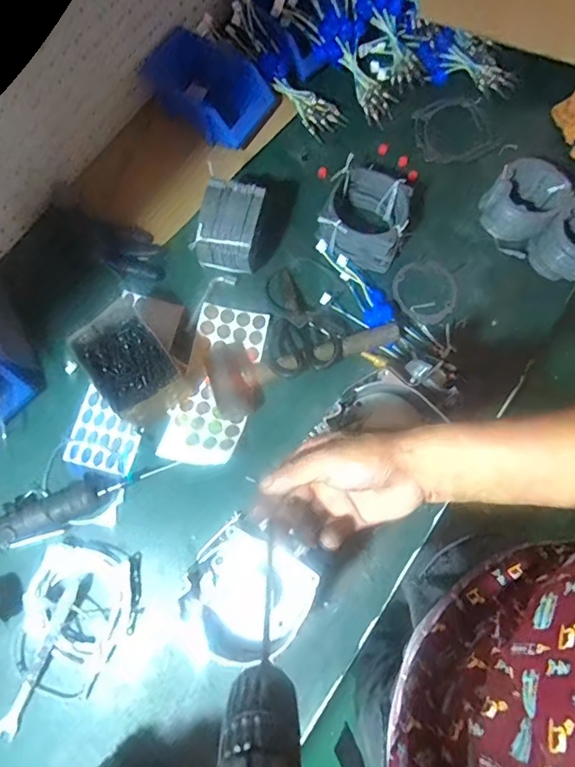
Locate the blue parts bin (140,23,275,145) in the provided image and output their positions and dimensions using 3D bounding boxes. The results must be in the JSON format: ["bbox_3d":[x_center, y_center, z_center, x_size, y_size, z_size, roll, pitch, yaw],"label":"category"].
[{"bbox_3d":[-0.120,-0.463,0.754,0.173,0.073,0.131,32,75,11],"label":"blue parts bin"}]

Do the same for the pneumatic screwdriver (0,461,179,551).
[{"bbox_3d":[-0.304,0.157,0.646,0.306,0.032,0.057,-22,73,-6],"label":"pneumatic screwdriver"}]

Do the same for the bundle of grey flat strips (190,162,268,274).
[{"bbox_3d":[-0.082,-0.217,0.705,0.084,0.113,0.106,12,72,5],"label":"bundle of grey flat strips"}]

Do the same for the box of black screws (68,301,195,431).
[{"bbox_3d":[-0.213,-0.022,0.668,0.106,0.091,0.137,-42,76,-12],"label":"box of black screws"}]

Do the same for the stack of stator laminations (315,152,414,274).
[{"bbox_3d":[0.116,-0.251,0.733,0.124,0.071,0.127,17,73,6],"label":"stack of stator laminations"}]

